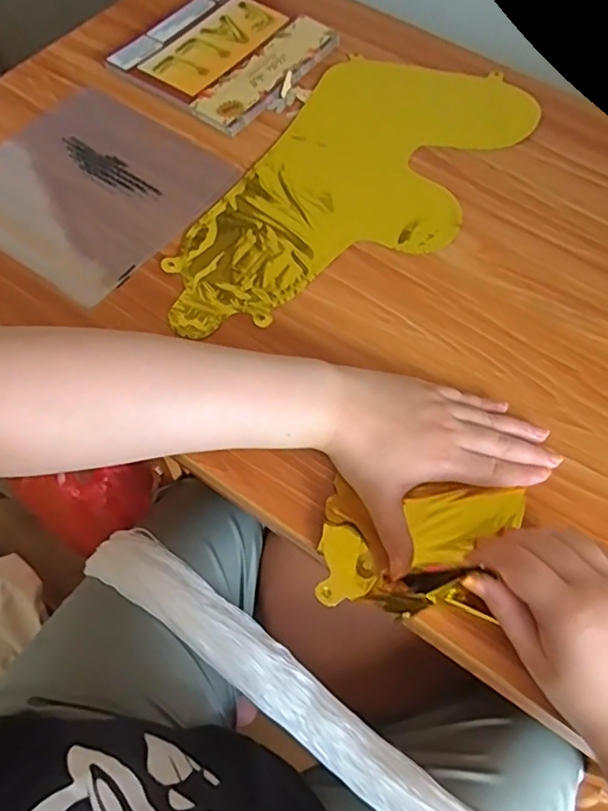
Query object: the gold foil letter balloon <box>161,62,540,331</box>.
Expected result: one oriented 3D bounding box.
[{"bbox_3d":[0.049,-0.205,0.522,0.190,0.008,0.421,32,67,13],"label":"gold foil letter balloon"}]

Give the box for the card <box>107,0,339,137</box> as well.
[{"bbox_3d":[-0.079,-0.367,0.586,0.161,0.017,0.183,34,67,13],"label":"card"}]

